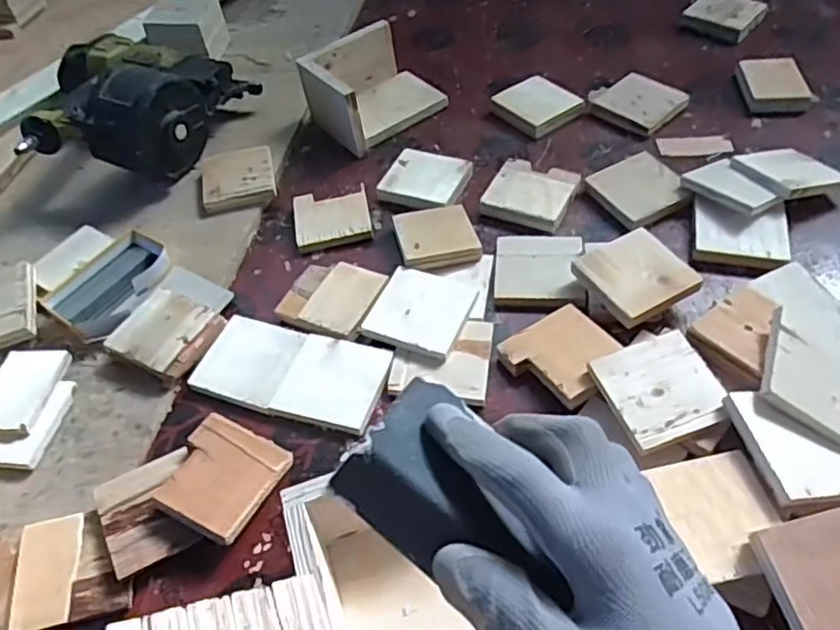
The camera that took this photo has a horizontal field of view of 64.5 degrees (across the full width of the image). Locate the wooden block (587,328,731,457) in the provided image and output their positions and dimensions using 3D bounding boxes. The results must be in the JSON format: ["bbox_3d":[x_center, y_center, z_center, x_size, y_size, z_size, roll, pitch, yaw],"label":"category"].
[{"bbox_3d":[0.200,0.059,0.556,0.090,0.016,0.091,-17,51,-11],"label":"wooden block"}]

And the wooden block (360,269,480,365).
[{"bbox_3d":[0.001,-0.002,0.653,0.089,0.015,0.089,18,53,17],"label":"wooden block"}]

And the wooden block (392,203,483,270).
[{"bbox_3d":[0.018,-0.087,0.716,0.081,0.017,0.080,-11,50,-6],"label":"wooden block"}]

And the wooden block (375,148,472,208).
[{"bbox_3d":[0.006,-0.163,0.792,0.094,0.017,0.083,19,54,18],"label":"wooden block"}]

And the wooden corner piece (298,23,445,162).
[{"bbox_3d":[-0.063,-0.308,0.884,0.162,0.080,0.132,-32,55,-21],"label":"wooden corner piece"}]

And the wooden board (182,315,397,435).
[{"bbox_3d":[-0.122,0.056,0.635,0.174,0.017,0.089,12,51,10],"label":"wooden board"}]

